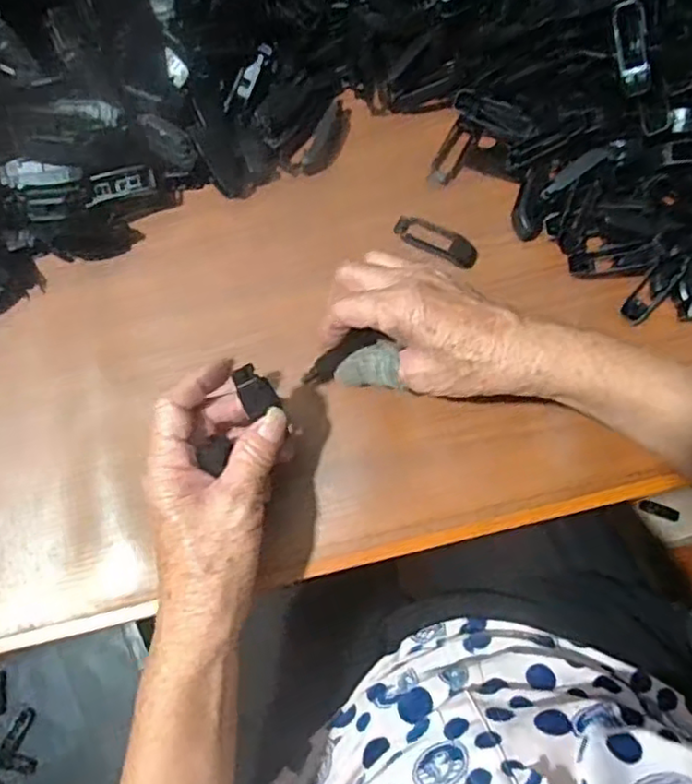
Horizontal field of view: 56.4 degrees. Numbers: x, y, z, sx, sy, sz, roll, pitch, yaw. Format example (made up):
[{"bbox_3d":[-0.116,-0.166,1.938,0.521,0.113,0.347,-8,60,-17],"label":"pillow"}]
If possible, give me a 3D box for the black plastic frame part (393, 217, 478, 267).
[{"bbox_3d":[0.060,-0.100,0.429,0.058,0.012,0.022,27,78,5],"label":"black plastic frame part"}]

